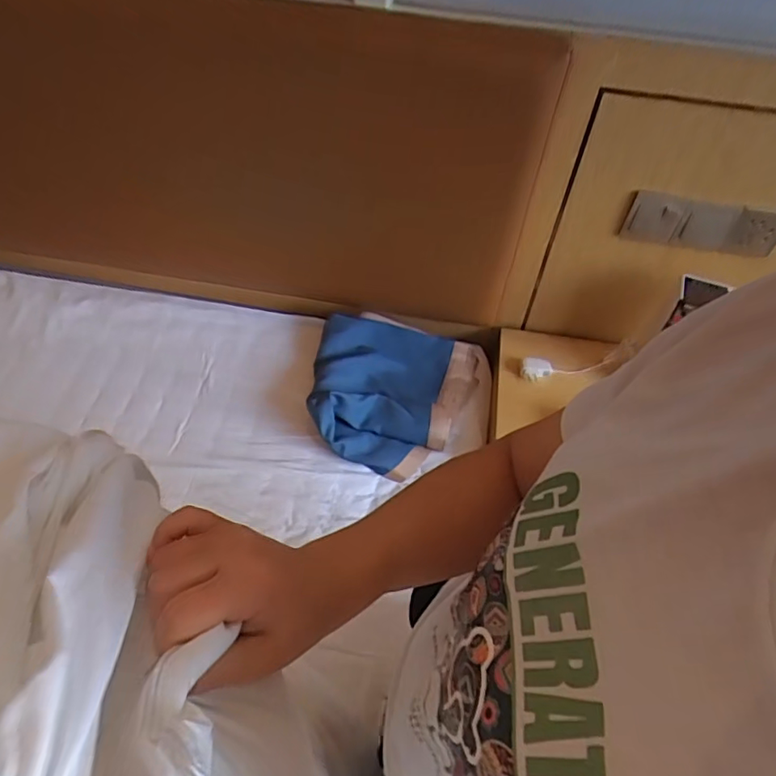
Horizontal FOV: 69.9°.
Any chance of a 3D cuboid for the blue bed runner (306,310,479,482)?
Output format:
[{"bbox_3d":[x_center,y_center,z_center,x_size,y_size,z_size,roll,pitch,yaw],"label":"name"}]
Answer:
[{"bbox_3d":[-0.001,0.008,1.105,0.313,0.126,0.315,2,52,-2],"label":"blue bed runner"}]

